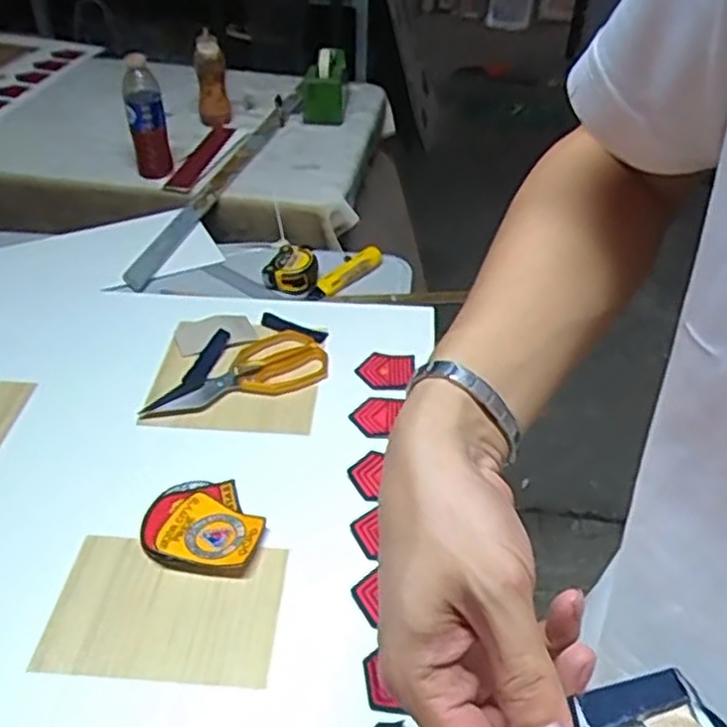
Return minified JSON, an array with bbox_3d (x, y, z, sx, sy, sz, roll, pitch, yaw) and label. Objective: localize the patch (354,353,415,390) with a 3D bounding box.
[{"bbox_3d":[0.028,0.010,0.915,0.072,0.009,0.068,3,43,-2],"label":"patch"}]

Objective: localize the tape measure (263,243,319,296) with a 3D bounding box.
[{"bbox_3d":[-0.103,-0.133,1.064,0.076,0.032,0.089,-3,39,-2],"label":"tape measure"}]

